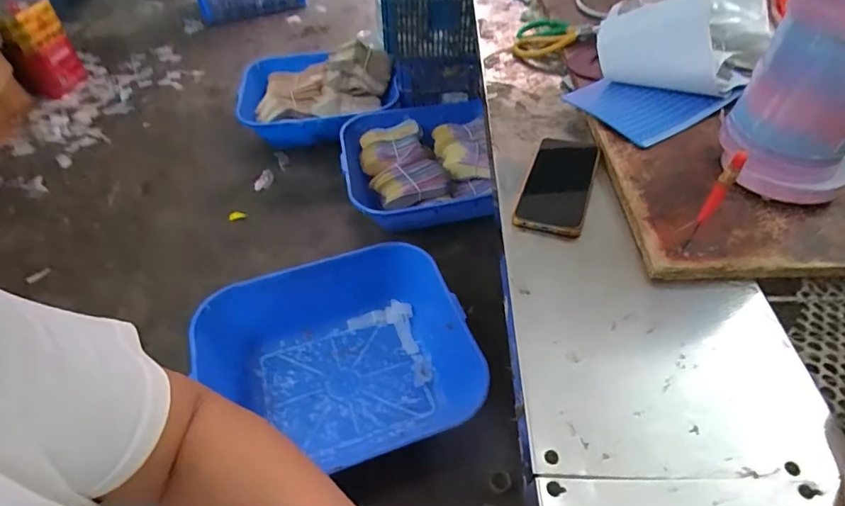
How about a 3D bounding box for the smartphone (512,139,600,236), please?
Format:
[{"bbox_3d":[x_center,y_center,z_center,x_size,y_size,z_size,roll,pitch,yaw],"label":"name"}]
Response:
[{"bbox_3d":[0.162,-0.088,0.580,0.074,0.013,0.165,14,49,16],"label":"smartphone"}]

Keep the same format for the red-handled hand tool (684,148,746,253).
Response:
[{"bbox_3d":[0.253,-0.038,0.430,0.013,0.117,0.013,26,53,25],"label":"red-handled hand tool"}]

